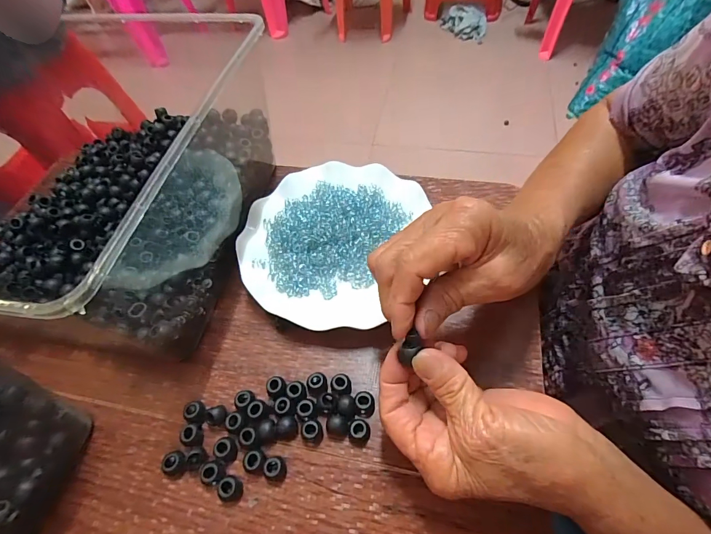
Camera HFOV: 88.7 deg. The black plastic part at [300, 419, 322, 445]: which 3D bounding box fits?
[{"bbox_3d":[-0.032,0.119,0.262,0.014,0.015,0.015,-3,56,4],"label":"black plastic part"}]

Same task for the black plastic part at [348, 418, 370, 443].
[{"bbox_3d":[0.002,0.117,0.261,0.017,0.012,0.015,12,58,13],"label":"black plastic part"}]

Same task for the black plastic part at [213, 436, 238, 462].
[{"bbox_3d":[-0.093,0.131,0.261,0.012,0.014,0.015,-5,56,2],"label":"black plastic part"}]

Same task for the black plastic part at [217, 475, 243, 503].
[{"bbox_3d":[-0.085,0.150,0.246,0.014,0.013,0.014,-3,56,4],"label":"black plastic part"}]

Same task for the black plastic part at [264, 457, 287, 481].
[{"bbox_3d":[-0.055,0.139,0.251,0.013,0.014,0.013,-3,56,4],"label":"black plastic part"}]

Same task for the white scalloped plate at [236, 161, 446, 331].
[{"bbox_3d":[-0.017,-0.027,0.343,0.180,0.025,0.174,-3,56,4],"label":"white scalloped plate"}]

